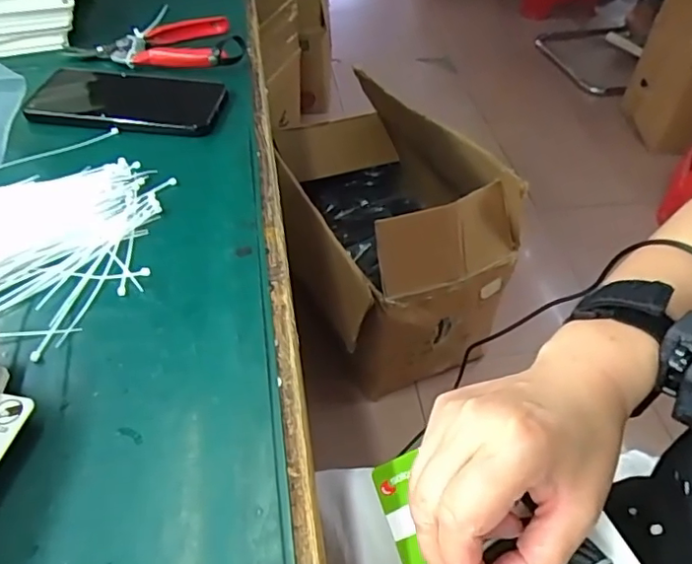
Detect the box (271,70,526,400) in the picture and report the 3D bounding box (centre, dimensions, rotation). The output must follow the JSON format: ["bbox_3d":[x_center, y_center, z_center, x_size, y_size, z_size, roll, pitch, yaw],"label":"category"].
[{"bbox_3d":[0.060,-0.132,1.246,0.394,0.411,0.612,-13,48,-15],"label":"box"}]

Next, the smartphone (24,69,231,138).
[{"bbox_3d":[-0.182,-0.156,0.485,0.151,0.011,0.087,6,46,3],"label":"smartphone"}]

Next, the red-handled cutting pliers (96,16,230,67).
[{"bbox_3d":[-0.180,-0.238,0.554,0.120,0.018,0.095,-3,47,-6],"label":"red-handled cutting pliers"}]

